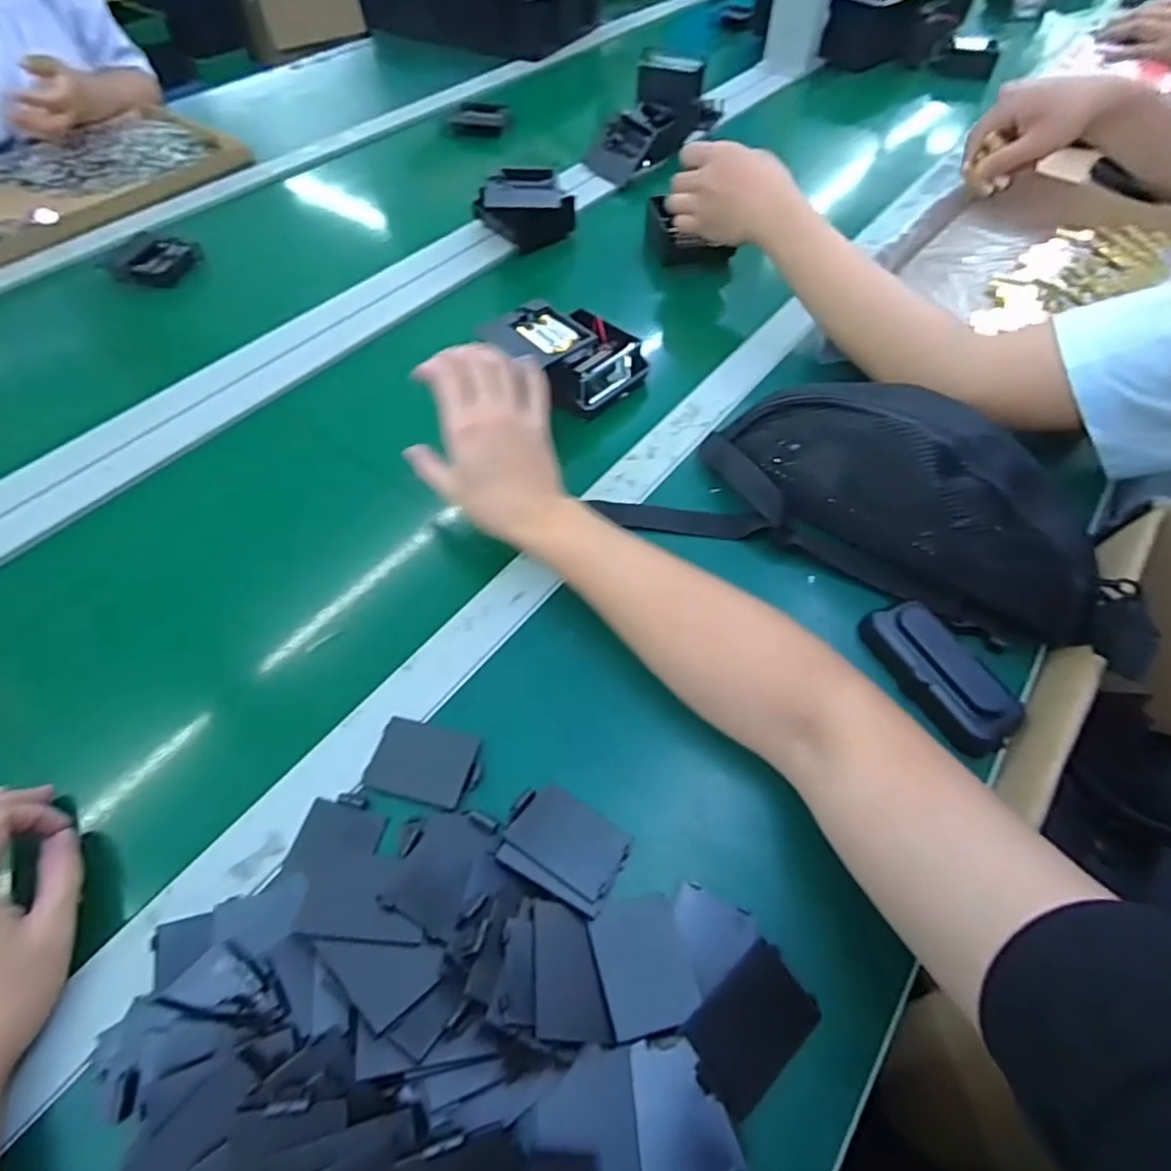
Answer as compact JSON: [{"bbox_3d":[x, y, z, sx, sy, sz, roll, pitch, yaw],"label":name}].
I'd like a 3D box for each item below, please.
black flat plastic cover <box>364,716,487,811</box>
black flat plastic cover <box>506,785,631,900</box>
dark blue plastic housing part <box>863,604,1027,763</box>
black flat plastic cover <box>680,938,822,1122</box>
[{"bbox_3d":[-0.095,0.106,0.387,0.065,0.004,0.046,12,55,8],"label":"black flat plastic cover"},{"bbox_3d":[-0.009,0.140,0.361,0.065,0.005,0.045,31,40,15],"label":"black flat plastic cover"},{"bbox_3d":[0.230,0.056,0.420,0.048,0.026,0.106,-29,60,-19],"label":"dark blue plastic housing part"},{"bbox_3d":[0.080,0.212,0.310,0.064,0.004,0.045,-36,79,-22],"label":"black flat plastic cover"}]

